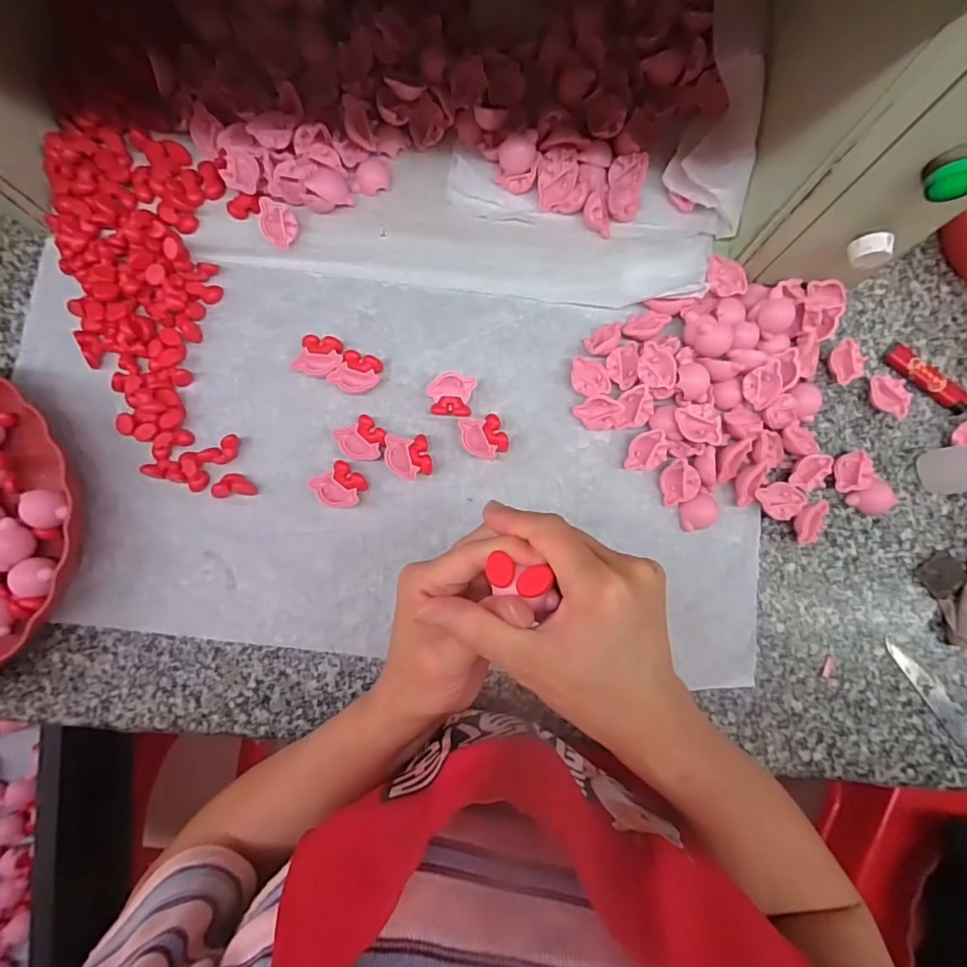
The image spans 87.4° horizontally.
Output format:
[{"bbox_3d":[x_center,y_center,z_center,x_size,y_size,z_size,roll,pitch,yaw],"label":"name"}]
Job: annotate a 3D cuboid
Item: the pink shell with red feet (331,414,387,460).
[{"bbox_3d":[-0.093,-0.033,0.392,0.033,0.014,0.033,0,82,-2],"label":"pink shell with red feet"}]

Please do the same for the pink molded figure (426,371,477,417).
[{"bbox_3d":[-0.026,-0.069,0.400,0.035,0.016,0.033,11,82,-1],"label":"pink molded figure"}]

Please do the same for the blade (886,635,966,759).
[{"bbox_3d":[0.346,0.163,0.387,0.020,0.004,0.103,-32,85,-6],"label":"blade"}]

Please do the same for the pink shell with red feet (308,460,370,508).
[{"bbox_3d":[-0.109,0.002,0.386,0.034,0.016,0.033,39,83,3],"label":"pink shell with red feet"}]

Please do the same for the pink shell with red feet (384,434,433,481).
[{"bbox_3d":[-0.058,-0.020,0.392,0.033,0.015,0.034,-10,83,-3],"label":"pink shell with red feet"}]

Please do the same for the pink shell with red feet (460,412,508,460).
[{"bbox_3d":[0.000,-0.036,0.397,0.034,0.016,0.033,-11,83,-3],"label":"pink shell with red feet"}]

